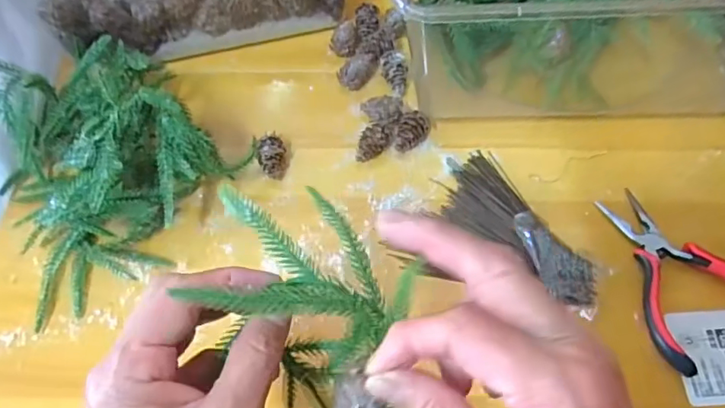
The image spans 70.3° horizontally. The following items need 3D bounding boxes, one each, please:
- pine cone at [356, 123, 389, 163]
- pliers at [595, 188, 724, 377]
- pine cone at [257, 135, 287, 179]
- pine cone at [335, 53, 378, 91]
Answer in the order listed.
[{"bbox_3d":[0.009,-0.047,0.412,0.020,0.023,0.029,25,68,15],"label":"pine cone"},{"bbox_3d":[0.224,0.044,0.356,0.085,0.022,0.128,-15,64,-3],"label":"pliers"},{"bbox_3d":[-0.072,-0.036,0.413,0.019,0.025,0.035,-9,63,-1],"label":"pine cone"},{"bbox_3d":[-0.003,-0.114,0.449,0.021,0.021,0.038,40,72,20],"label":"pine cone"}]

